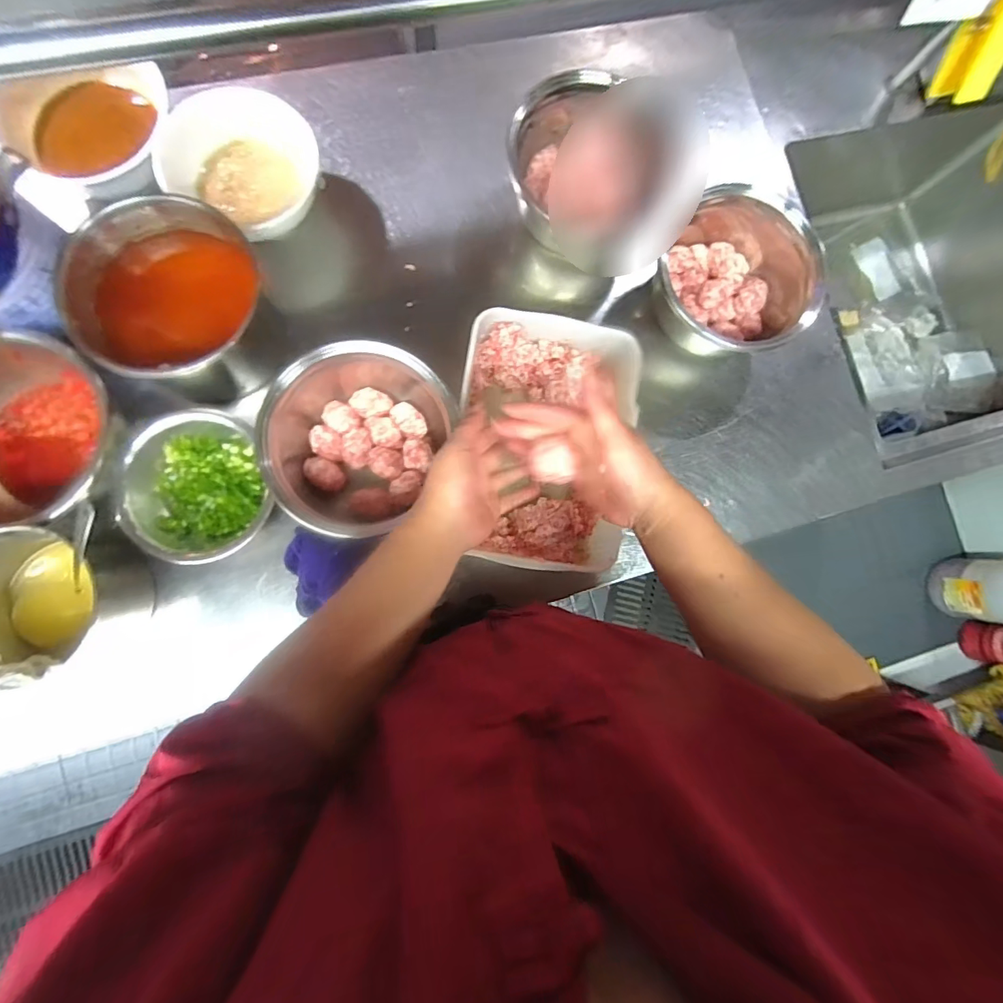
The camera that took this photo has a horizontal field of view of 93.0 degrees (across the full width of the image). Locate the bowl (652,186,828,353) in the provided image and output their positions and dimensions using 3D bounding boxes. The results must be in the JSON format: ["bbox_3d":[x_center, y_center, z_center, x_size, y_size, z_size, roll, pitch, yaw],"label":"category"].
[{"bbox_3d":[0.307,-0.297,0.631,0.198,0.109,0.224,37,82,-1],"label":"bowl"}]

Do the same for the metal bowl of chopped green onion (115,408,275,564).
[{"bbox_3d":[-0.357,-0.018,0.562,0.153,0.056,0.179,-21,87,-8],"label":"metal bowl of chopped green onion"}]

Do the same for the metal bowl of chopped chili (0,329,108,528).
[{"bbox_3d":[-0.519,-0.068,0.533,0.185,0.106,0.209,14,83,-4],"label":"metal bowl of chopped chili"}]

